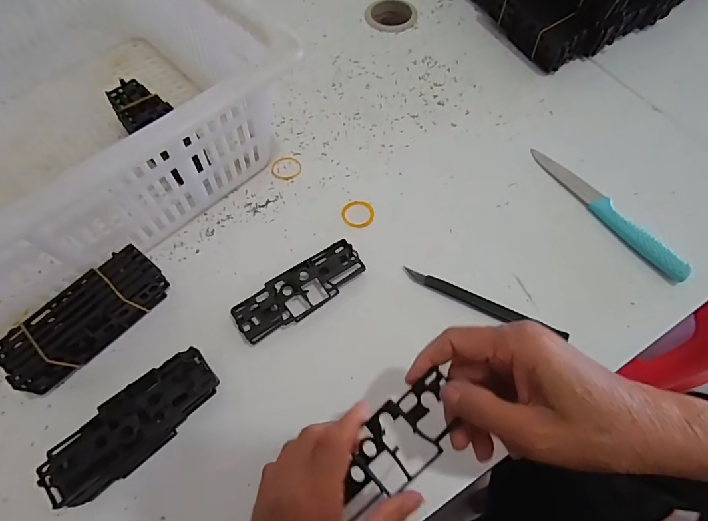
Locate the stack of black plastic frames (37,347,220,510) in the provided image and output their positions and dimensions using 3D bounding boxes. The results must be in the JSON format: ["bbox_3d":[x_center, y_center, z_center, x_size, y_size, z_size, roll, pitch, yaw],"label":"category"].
[{"bbox_3d":[-0.164,0.126,0.313,0.129,0.036,0.049,-38,68,-16],"label":"stack of black plastic frames"}]

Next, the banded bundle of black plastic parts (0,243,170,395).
[{"bbox_3d":[-0.222,0.047,0.346,0.045,0.044,0.127,41,71,20],"label":"banded bundle of black plastic parts"}]

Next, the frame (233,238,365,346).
[{"bbox_3d":[-0.048,0.028,0.372,0.120,0.018,0.043,-33,67,-14],"label":"frame"}]

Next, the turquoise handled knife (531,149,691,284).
[{"bbox_3d":[0.245,-0.053,0.398,0.024,0.017,0.178,-28,66,-12],"label":"turquoise handled knife"}]

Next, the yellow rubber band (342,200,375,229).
[{"bbox_3d":[0.004,-0.047,0.410,0.032,0.004,0.032,-1,63,2],"label":"yellow rubber band"}]

